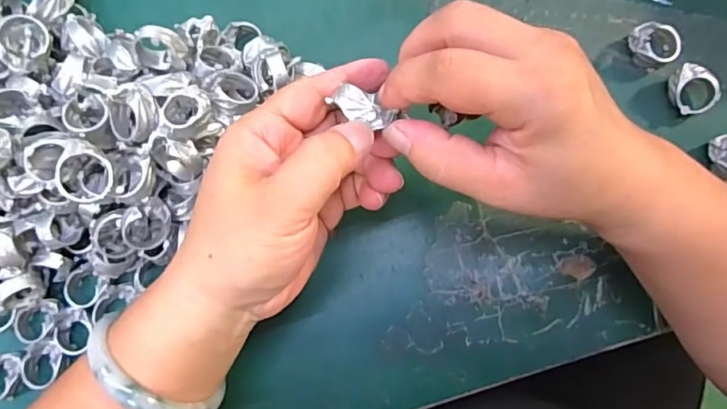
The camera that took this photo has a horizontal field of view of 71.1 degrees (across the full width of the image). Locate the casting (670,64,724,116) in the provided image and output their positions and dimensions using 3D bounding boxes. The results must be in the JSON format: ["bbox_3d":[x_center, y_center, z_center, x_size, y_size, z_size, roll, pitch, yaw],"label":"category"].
[{"bbox_3d":[0.189,-0.066,0.293,0.021,0.018,0.027,-19,82,0],"label":"casting"}]

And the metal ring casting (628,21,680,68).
[{"bbox_3d":[0.171,-0.094,0.300,0.021,0.015,0.028,-37,83,-3],"label":"metal ring casting"}]

